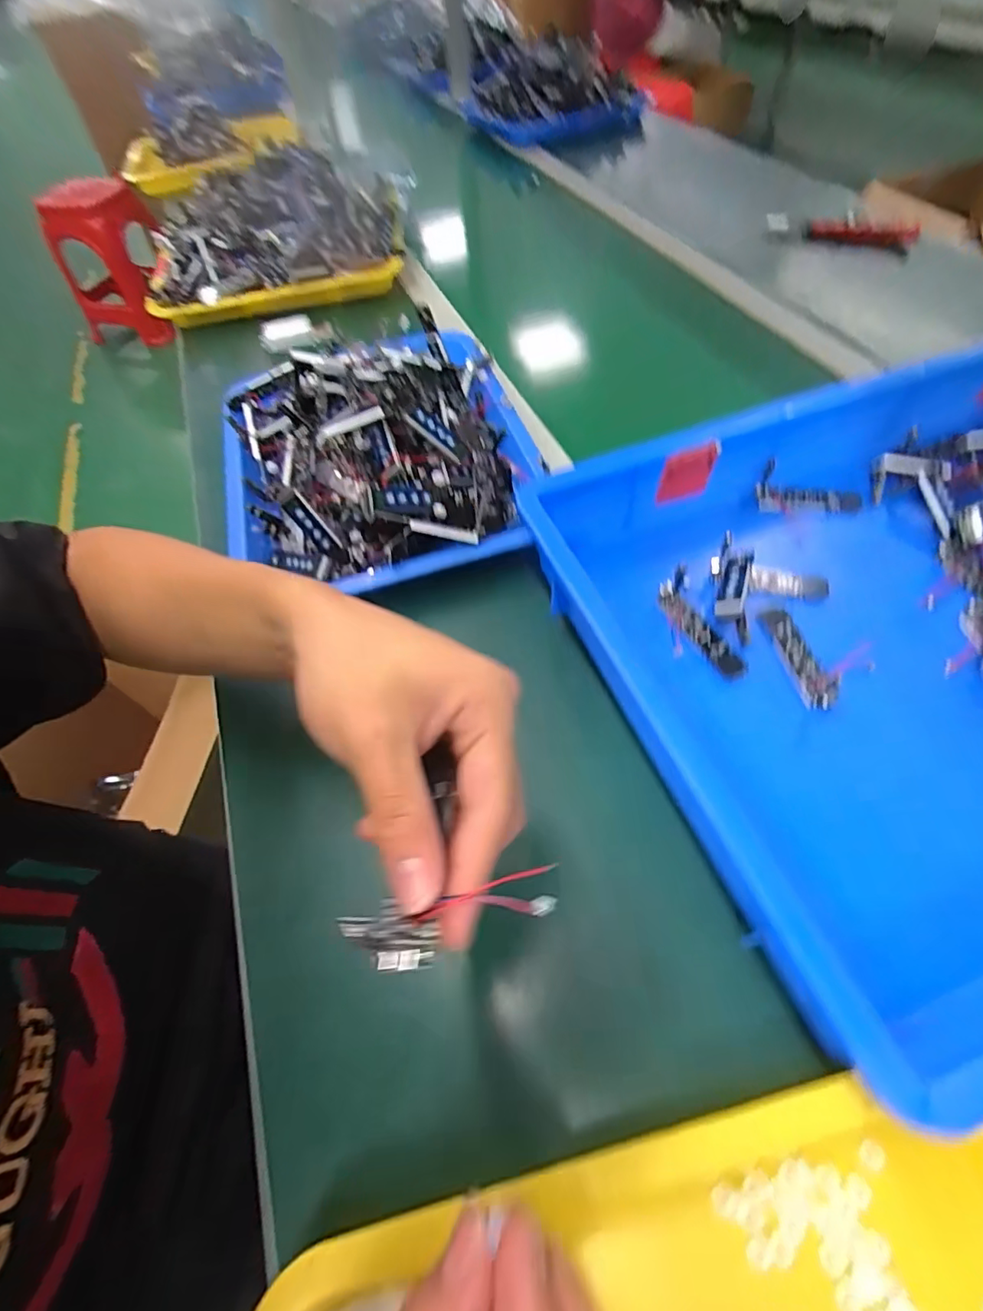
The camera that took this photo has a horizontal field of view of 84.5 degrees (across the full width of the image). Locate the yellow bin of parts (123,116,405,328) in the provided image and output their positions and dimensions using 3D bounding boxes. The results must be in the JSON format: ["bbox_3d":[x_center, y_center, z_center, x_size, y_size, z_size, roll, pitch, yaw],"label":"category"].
[{"bbox_3d":[-0.288,-0.570,0.708,0.325,0.112,0.252,-10,56,-2],"label":"yellow bin of parts"}]

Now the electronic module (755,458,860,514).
[{"bbox_3d":[0.254,-0.131,0.426,0.082,0.034,0.020,0,56,5],"label":"electronic module"}]

